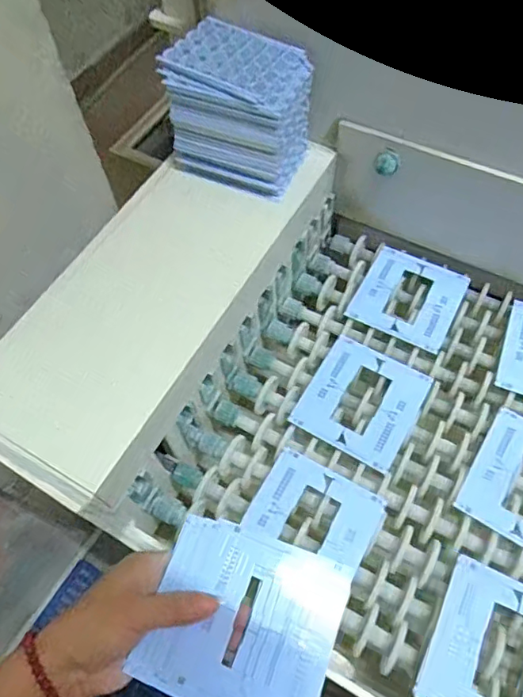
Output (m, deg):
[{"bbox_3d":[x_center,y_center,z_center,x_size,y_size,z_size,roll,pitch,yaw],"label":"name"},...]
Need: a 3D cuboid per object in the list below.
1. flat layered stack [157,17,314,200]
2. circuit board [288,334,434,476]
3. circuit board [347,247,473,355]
[{"bbox_3d":[-0.022,-0.221,0.497,0.120,0.102,0.096,24,65,14],"label":"flat layered stack"},{"bbox_3d":[0.096,0.049,0.503,0.101,0.005,0.108,26,66,17],"label":"circuit board"},{"bbox_3d":[0.156,-0.055,0.560,0.101,0.007,0.108,24,64,16],"label":"circuit board"}]

